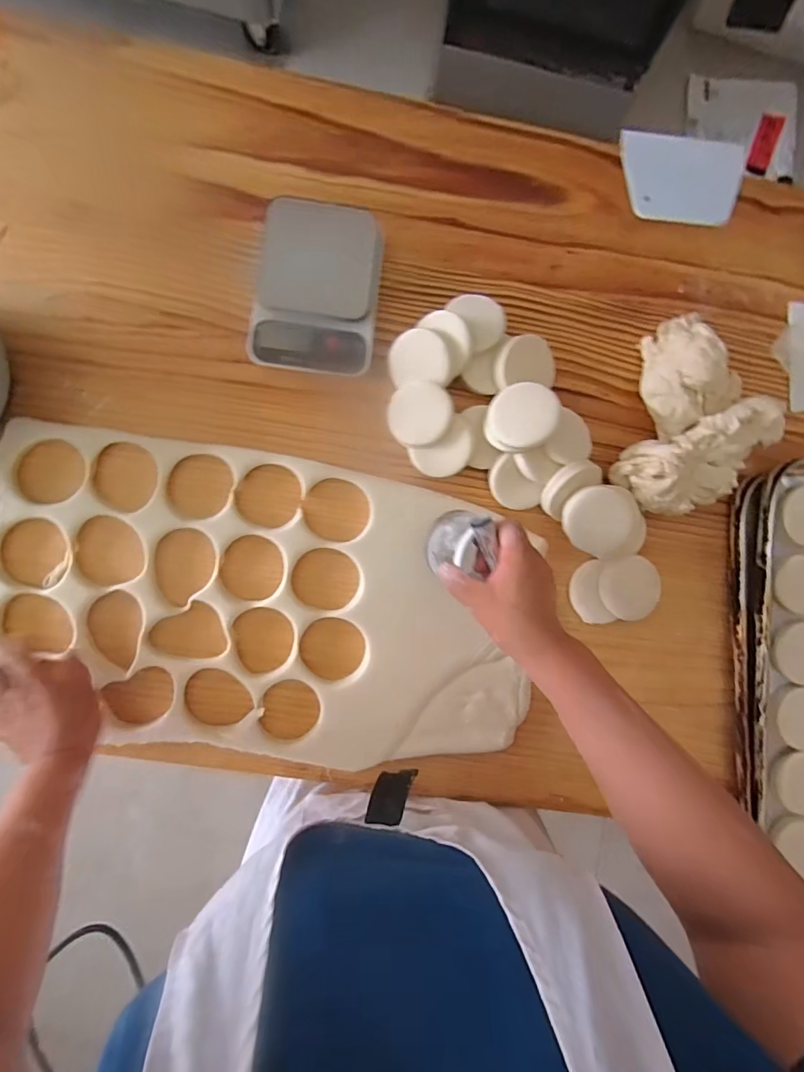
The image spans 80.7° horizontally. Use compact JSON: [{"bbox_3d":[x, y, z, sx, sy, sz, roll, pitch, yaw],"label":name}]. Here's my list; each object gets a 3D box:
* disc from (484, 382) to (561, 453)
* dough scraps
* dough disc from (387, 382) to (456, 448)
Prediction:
[{"bbox_3d":[0.127,-0.125,0.504,0.071,0.017,0.071,5,106,16],"label":"disc"},{"bbox_3d":[0.308,-0.126,0.519,0.172,0.059,0.175,0,89,-4],"label":"dough scraps"},{"bbox_3d":[0.019,-0.133,0.516,0.069,0.005,0.067,2,99,12],"label":"dough disc"}]

